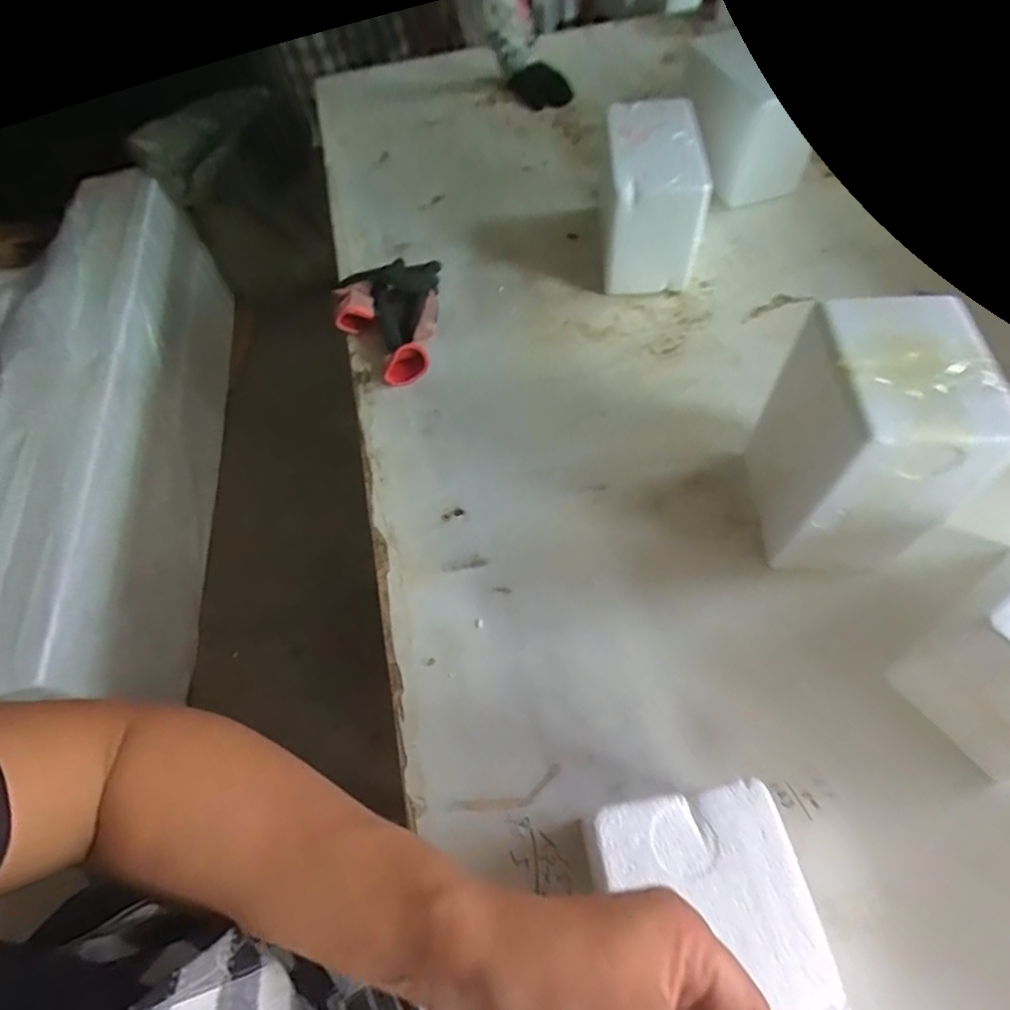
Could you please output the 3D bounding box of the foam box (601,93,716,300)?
[{"bbox_3d":[0.192,-0.400,0.761,0.114,0.156,0.183,0,61,3],"label":"foam box"}]

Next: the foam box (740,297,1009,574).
[{"bbox_3d":[0.313,-0.057,0.509,0.117,0.249,0.156,-1,61,3],"label":"foam box"}]

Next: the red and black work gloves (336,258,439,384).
[{"bbox_3d":[-0.152,-0.249,0.738,0.128,0.062,0.186,-1,61,3],"label":"red and black work gloves"}]

